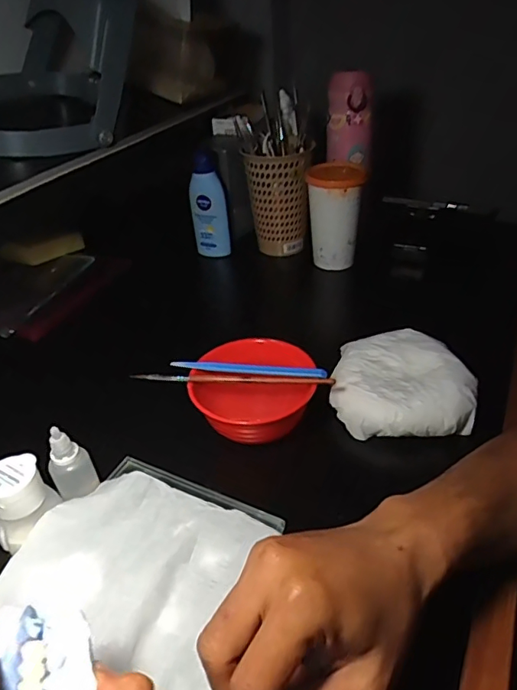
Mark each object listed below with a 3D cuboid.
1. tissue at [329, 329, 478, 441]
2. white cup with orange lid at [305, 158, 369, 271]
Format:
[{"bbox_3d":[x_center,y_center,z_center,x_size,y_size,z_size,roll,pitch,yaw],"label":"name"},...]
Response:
[{"bbox_3d":[0.128,0.031,0.466,0.121,0.038,0.113,-3,36,0],"label":"tissue"},{"bbox_3d":[0.102,-0.170,0.677,0.071,0.122,0.075,6,37,12],"label":"white cup with orange lid"}]

